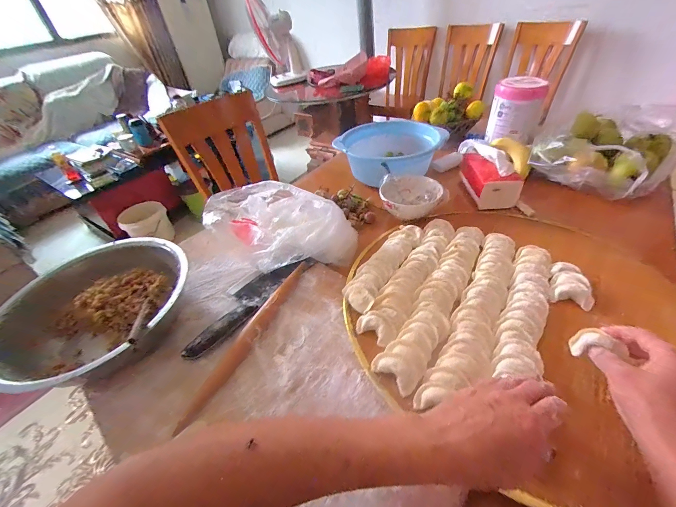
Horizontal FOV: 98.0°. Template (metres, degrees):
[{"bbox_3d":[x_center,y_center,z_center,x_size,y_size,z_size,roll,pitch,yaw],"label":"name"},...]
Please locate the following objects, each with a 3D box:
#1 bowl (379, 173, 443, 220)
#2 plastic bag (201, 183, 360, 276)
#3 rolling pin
[{"bbox_3d":[0.170,-0.132,0.690,0.133,0.058,0.132,-4,42,4],"label":"bowl"},{"bbox_3d":[-0.136,-0.070,0.605,0.309,0.104,0.162,17,47,25],"label":"plastic bag"},{"bbox_3d":[-0.131,0.119,0.458,0.032,0.020,0.302,16,47,24],"label":"rolling pin"}]

